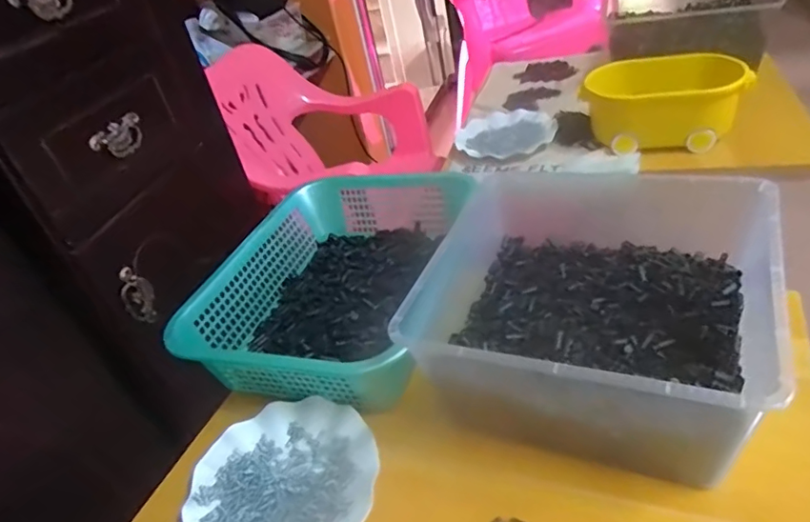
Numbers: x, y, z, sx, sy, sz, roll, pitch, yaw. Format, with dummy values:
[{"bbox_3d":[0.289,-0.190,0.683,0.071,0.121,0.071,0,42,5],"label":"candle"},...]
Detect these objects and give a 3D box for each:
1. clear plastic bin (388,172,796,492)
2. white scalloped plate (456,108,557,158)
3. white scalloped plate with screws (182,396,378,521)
[{"bbox_3d":[0.176,0.056,0.552,0.298,0.148,0.272,7,41,25],"label":"clear plastic bin"},{"bbox_3d":[0.189,-0.244,1.045,0.175,0.029,0.171,-1,37,18],"label":"white scalloped plate"},{"bbox_3d":[-0.116,0.207,0.532,0.173,0.026,0.177,-10,35,7],"label":"white scalloped plate with screws"}]

